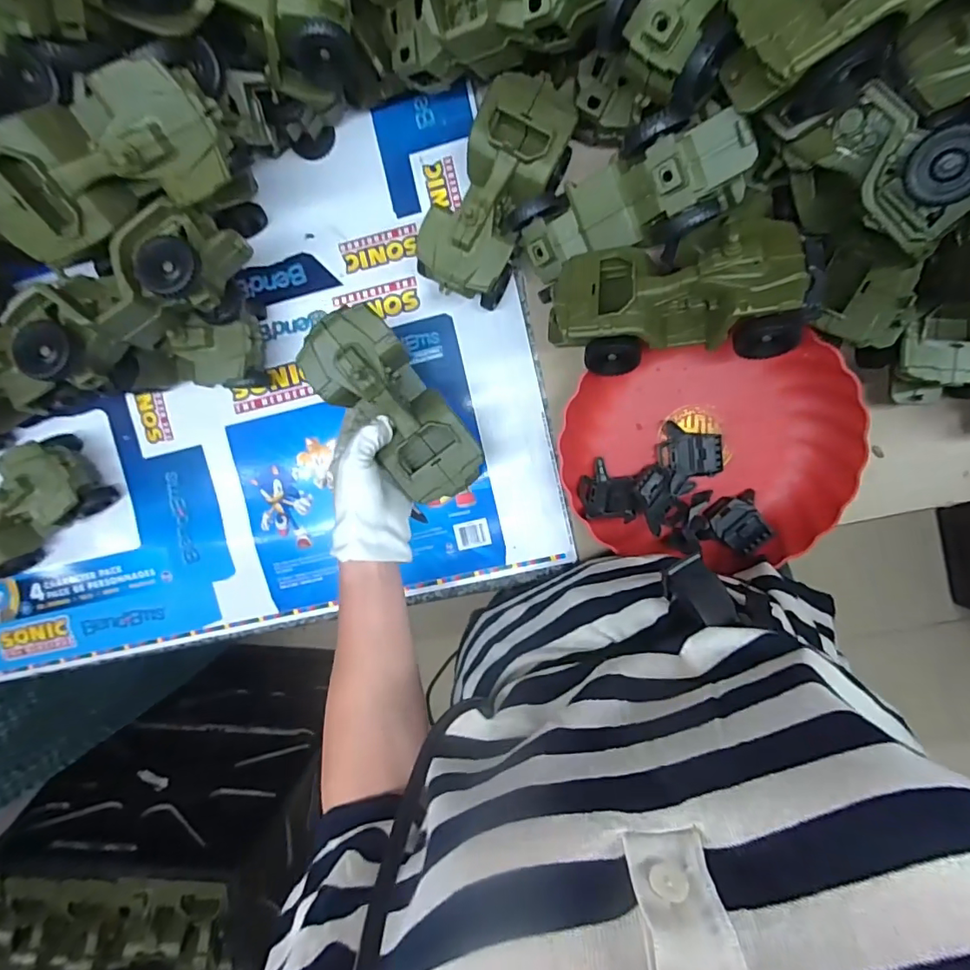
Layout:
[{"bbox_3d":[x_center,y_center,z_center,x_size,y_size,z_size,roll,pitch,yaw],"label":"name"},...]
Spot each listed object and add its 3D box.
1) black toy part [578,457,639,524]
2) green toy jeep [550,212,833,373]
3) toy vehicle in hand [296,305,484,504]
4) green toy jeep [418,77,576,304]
[{"bbox_3d":[0.117,0.006,0.497,0.053,0.032,0.055,4,96,4],"label":"black toy part"},{"bbox_3d":[0.143,-0.139,0.388,0.185,0.060,0.095,0,96,21],"label":"green toy jeep"},{"bbox_3d":[-0.078,-0.068,0.451,0.076,0.066,0.174,-37,108,7],"label":"toy vehicle in hand"},{"bbox_3d":[0.009,-0.252,0.461,0.080,0.083,0.176,29,97,1],"label":"green toy jeep"}]

